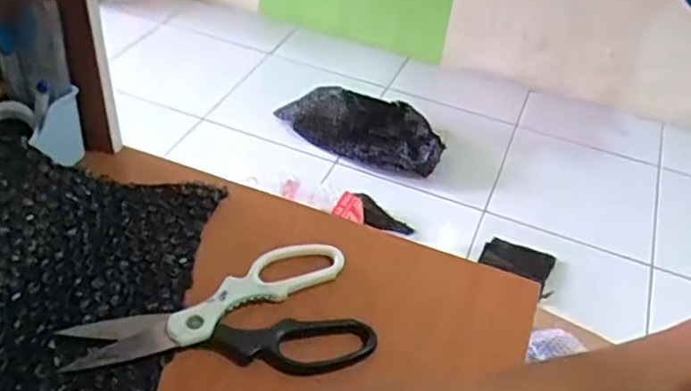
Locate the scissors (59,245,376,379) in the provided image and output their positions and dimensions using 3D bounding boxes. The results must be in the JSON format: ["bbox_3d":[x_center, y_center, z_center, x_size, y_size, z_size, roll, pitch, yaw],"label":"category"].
[{"bbox_3d":[-0.079,0.086,0.423,0.186,0.011,0.098,-12,45,-19],"label":"scissors"}]

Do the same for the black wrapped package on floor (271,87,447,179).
[{"bbox_3d":[0.038,-0.187,1.704,0.440,0.124,0.183,16,43,11],"label":"black wrapped package on floor"}]

